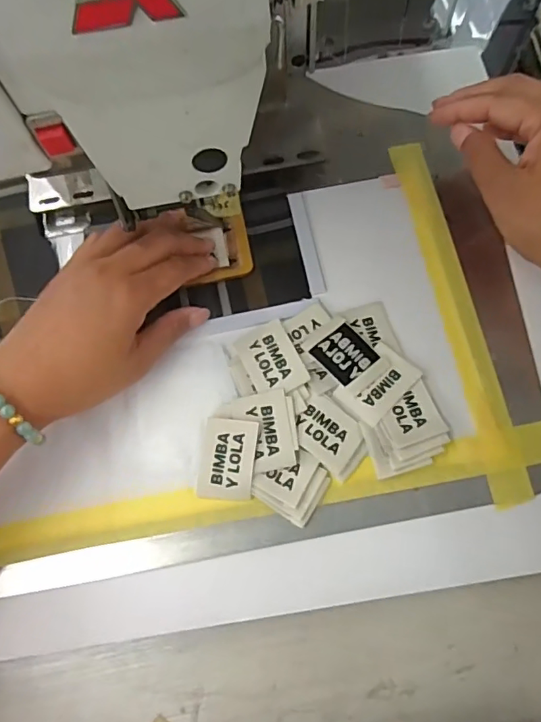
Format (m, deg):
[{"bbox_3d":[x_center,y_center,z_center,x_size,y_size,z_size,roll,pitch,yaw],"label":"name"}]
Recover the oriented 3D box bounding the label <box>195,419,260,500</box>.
[{"bbox_3d":[-0.026,0.060,0.307,0.033,0.008,0.048,6,76,4],"label":"label"}]

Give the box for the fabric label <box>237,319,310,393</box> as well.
[{"bbox_3d":[0.000,-0.002,0.326,0.032,0.004,0.046,-24,76,-4],"label":"fabric label"}]

